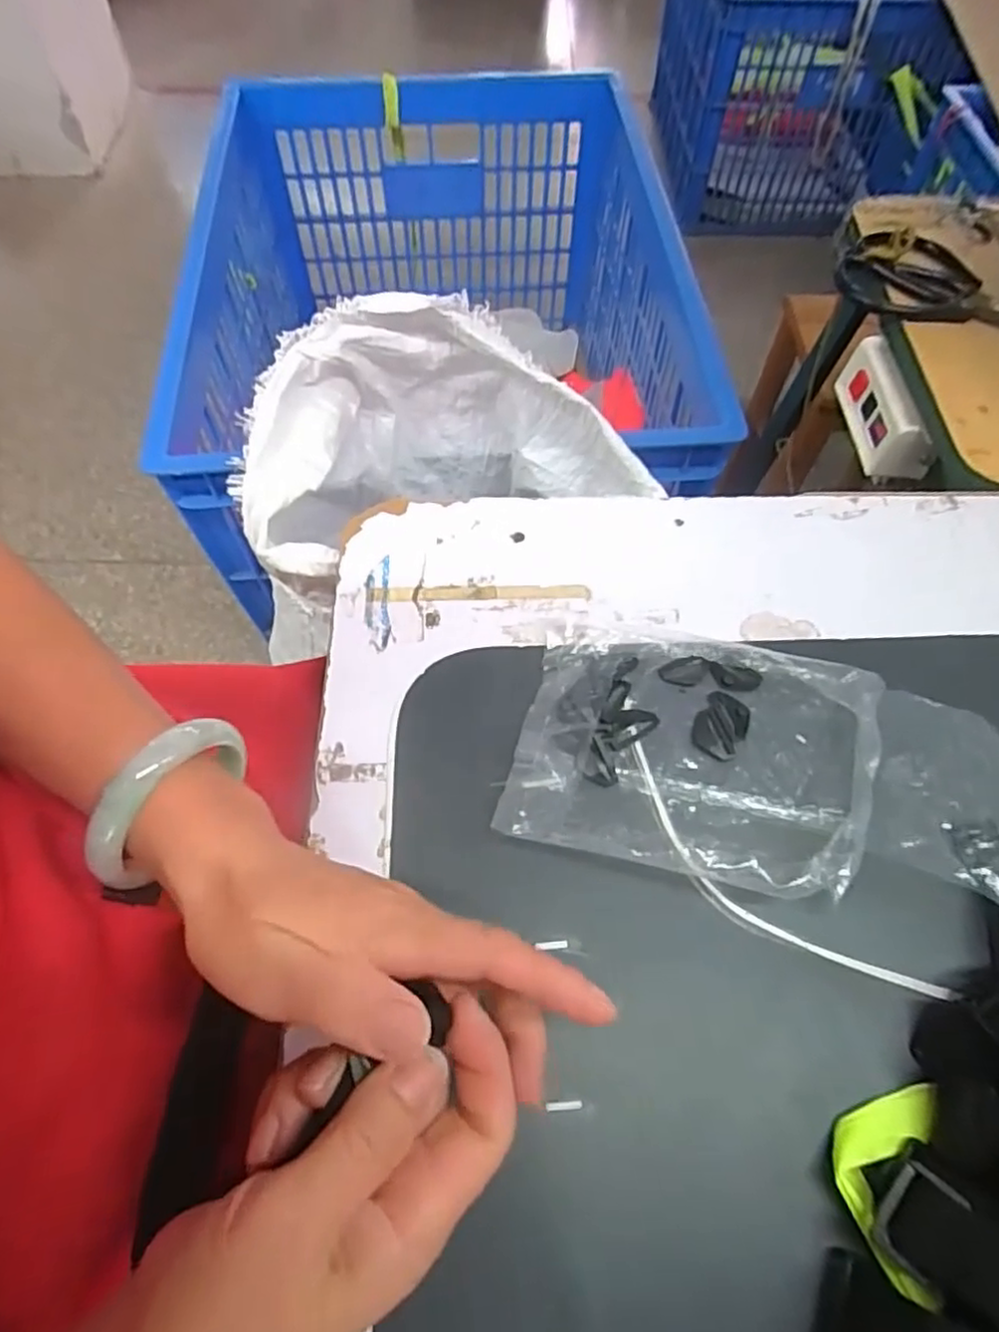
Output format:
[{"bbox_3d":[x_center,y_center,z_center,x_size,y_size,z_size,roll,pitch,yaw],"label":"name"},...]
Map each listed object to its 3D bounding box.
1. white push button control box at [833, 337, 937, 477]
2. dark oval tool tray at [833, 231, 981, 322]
[{"bbox_3d":[0.314,-0.211,0.549,0.041,0.045,0.120,-2,61,-1],"label":"white push button control box"},{"bbox_3d":[0.331,-0.314,0.548,0.105,0.020,0.081,32,66,16],"label":"dark oval tool tray"}]

